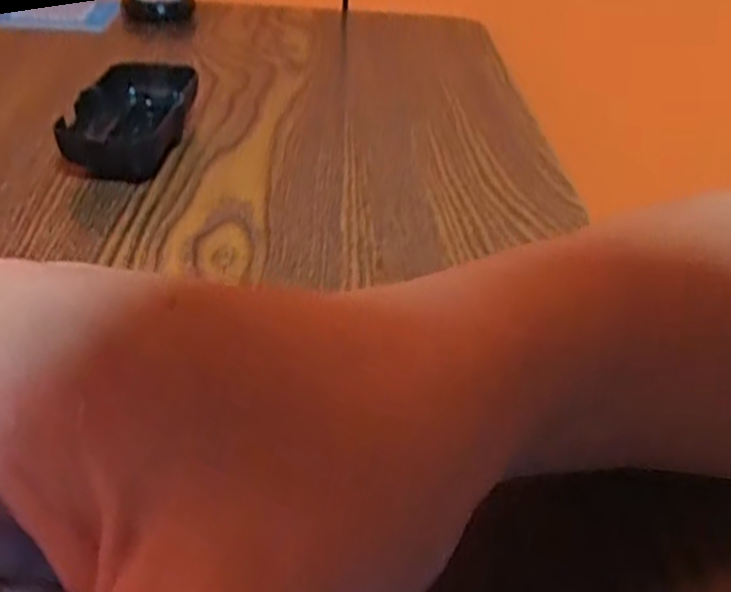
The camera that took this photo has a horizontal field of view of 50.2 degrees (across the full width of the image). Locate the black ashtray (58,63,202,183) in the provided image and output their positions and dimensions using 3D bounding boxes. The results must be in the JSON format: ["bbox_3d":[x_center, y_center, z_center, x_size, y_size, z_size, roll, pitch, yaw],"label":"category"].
[{"bbox_3d":[-0.127,-0.097,0.426,0.057,0.025,0.111,3,34,-3],"label":"black ashtray"}]

